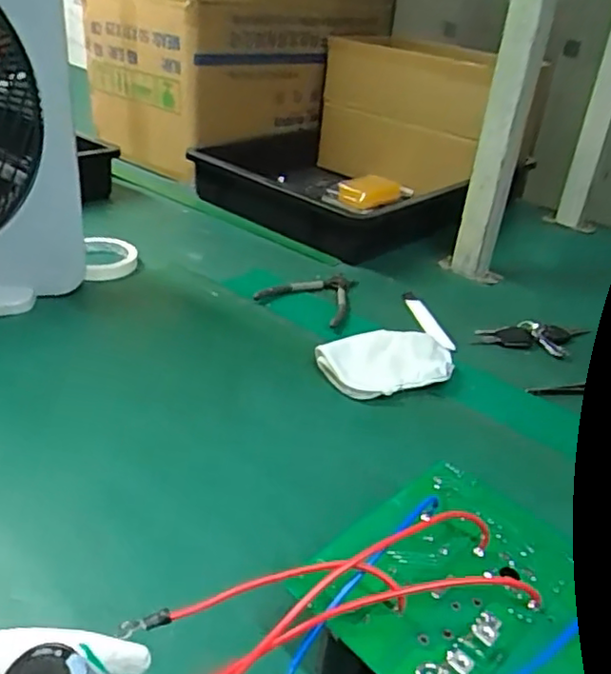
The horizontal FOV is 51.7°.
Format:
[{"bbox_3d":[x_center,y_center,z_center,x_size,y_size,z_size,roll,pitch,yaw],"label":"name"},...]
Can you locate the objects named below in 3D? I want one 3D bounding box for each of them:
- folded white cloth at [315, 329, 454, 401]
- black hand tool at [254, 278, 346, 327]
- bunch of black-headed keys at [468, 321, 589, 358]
[{"bbox_3d":[0.080,0.026,0.636,0.127,0.026,0.082,-8,33,-22],"label":"folded white cloth"},{"bbox_3d":[0.016,-0.054,0.769,0.103,0.011,0.122,21,33,24],"label":"black hand tool"},{"bbox_3d":[0.271,0.003,0.724,0.151,0.021,0.059,-2,31,-13],"label":"bunch of black-headed keys"}]

